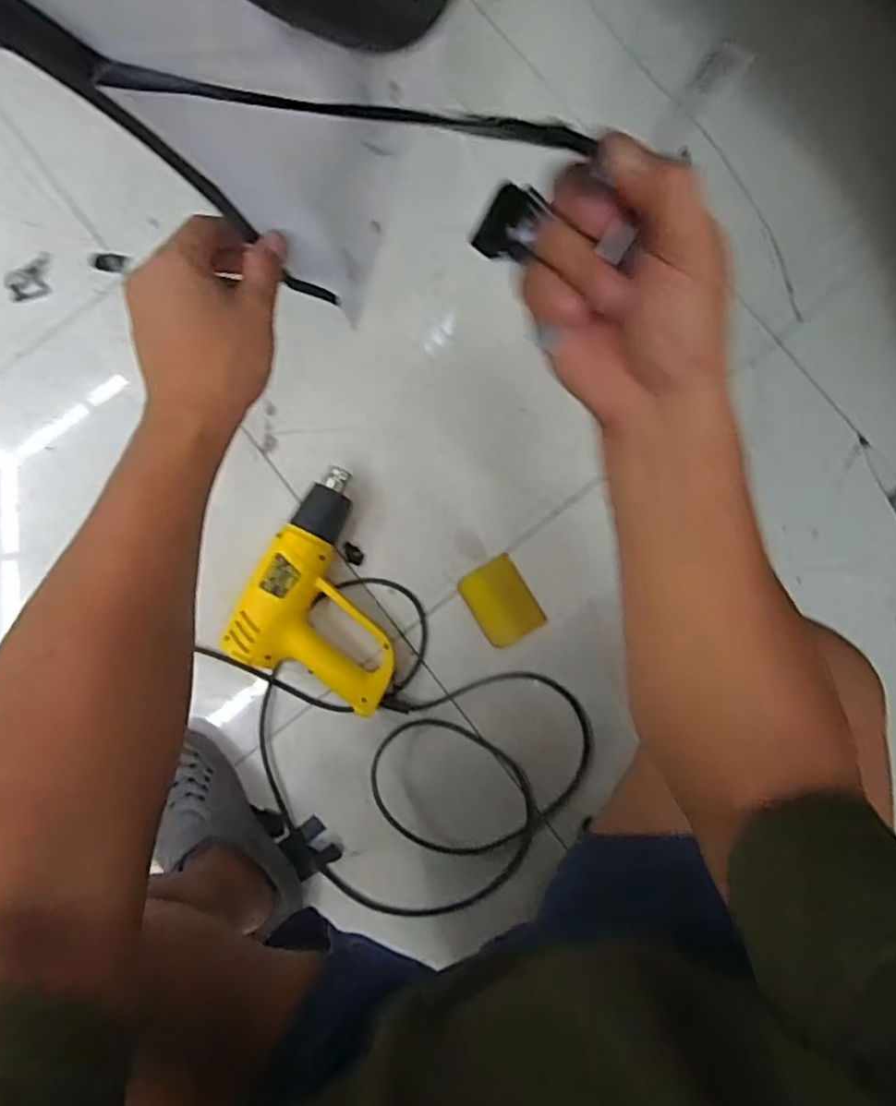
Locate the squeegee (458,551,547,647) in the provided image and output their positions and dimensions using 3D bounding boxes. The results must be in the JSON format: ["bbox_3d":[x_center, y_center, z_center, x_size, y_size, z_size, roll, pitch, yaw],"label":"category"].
[{"bbox_3d":[0.066,0.060,0.788,0.074,0.009,0.099,-31,83,-1],"label":"squeegee"}]

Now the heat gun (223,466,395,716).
[{"bbox_3d":[-0.123,0.046,0.767,0.195,0.075,0.248,28,86,6],"label":"heat gun"}]

